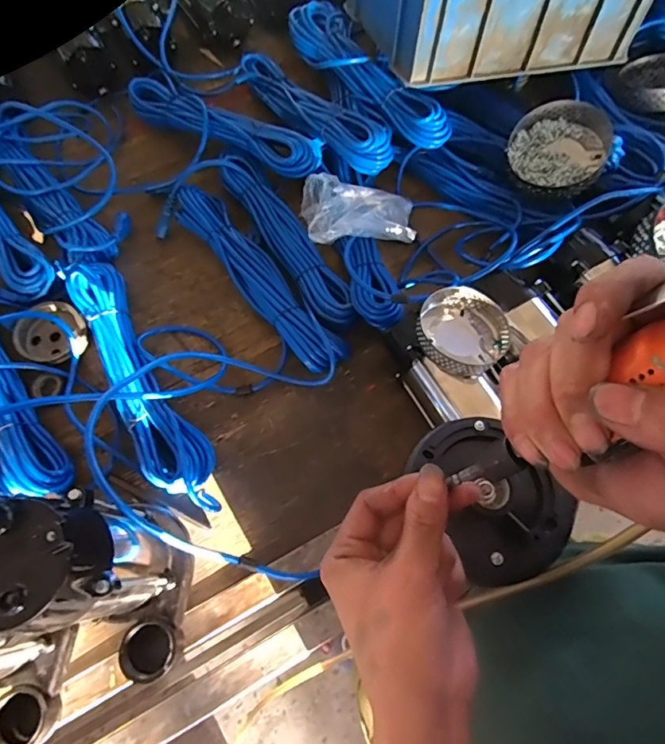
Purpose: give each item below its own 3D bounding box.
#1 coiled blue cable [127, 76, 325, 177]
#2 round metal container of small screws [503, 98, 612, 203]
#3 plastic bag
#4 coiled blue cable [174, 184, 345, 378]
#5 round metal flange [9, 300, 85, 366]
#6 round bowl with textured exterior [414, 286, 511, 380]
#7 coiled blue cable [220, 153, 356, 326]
[{"bbox_3d":[-0.179,-0.386,0.749,0.350,0.059,0.078,26,71,11],"label":"coiled blue cable"},{"bbox_3d":[0.325,-0.320,0.694,0.138,0.050,0.142,33,81,15],"label":"round metal container of small screws"},{"bbox_3d":[0.038,-0.227,0.671,0.158,0.067,0.105,-7,68,-2],"label":"plastic bag"},{"bbox_3d":[-0.108,-0.136,0.674,0.070,0.061,0.358,-35,72,-12],"label":"coiled blue cable"},{"bbox_3d":[-0.381,-0.048,0.652,0.090,0.035,0.093,0,68,0],"label":"round metal flange"},{"bbox_3d":[0.151,-0.046,0.568,0.106,0.053,0.102,0,68,0],"label":"round bowl with textured exterior"},{"bbox_3d":[-0.067,-0.196,0.682,0.054,0.033,0.324,-31,74,-11],"label":"coiled blue cable"}]

